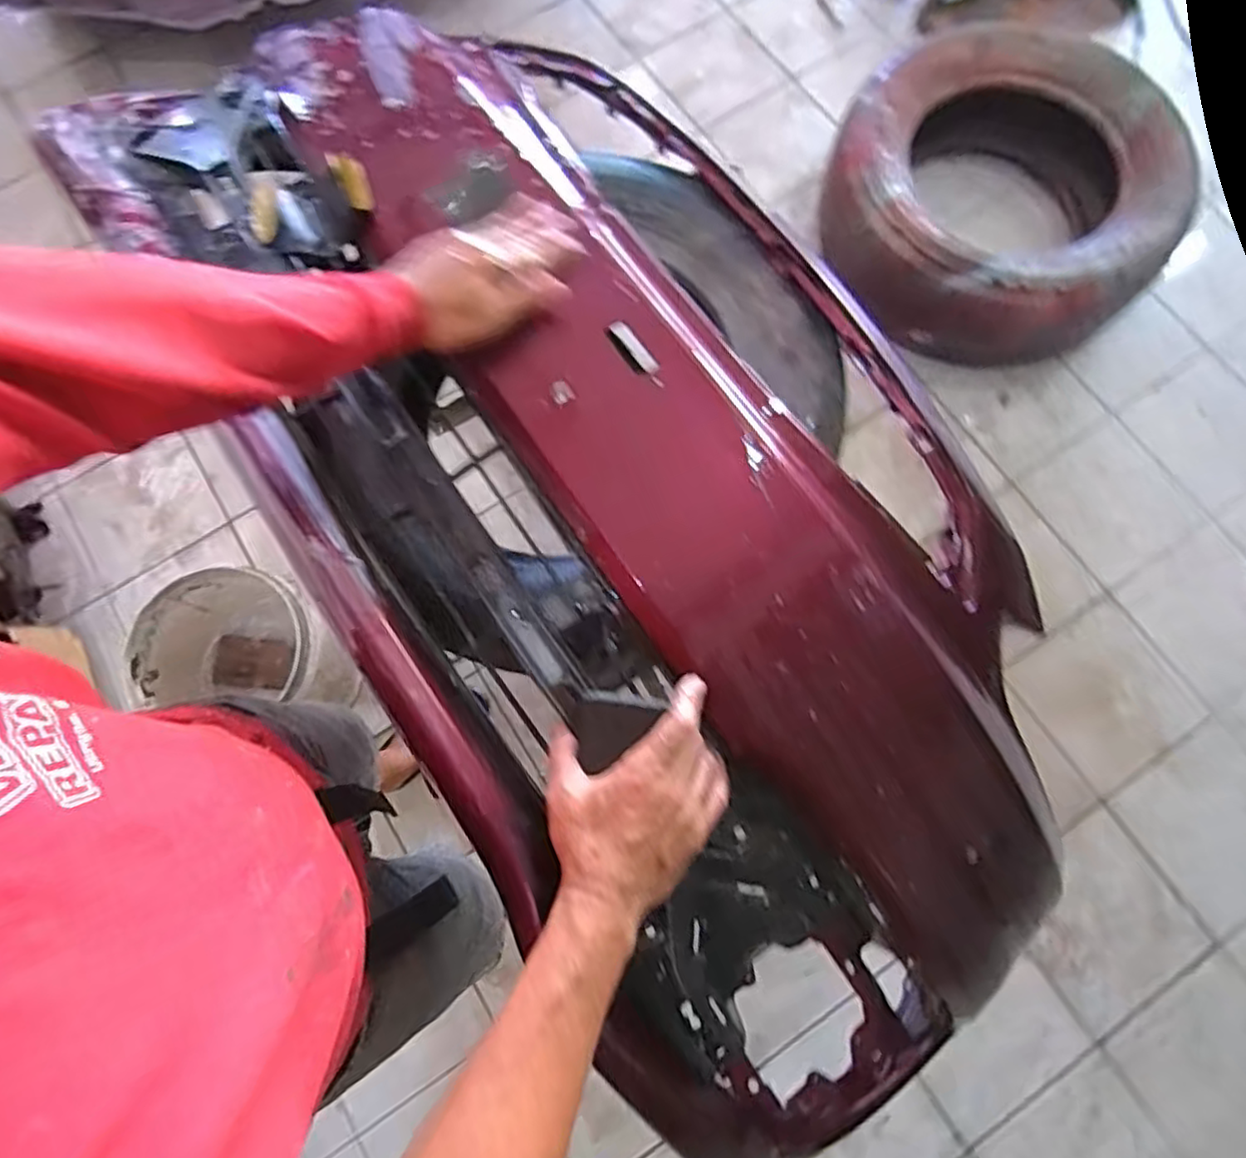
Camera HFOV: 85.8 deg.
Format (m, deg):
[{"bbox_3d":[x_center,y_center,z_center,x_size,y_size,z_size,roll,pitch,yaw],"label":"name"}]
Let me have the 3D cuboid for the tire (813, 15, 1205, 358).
[{"bbox_3d":[0.791,-0.823,1.474,0.687,0.265,0.664,15,76,6],"label":"tire"}]

